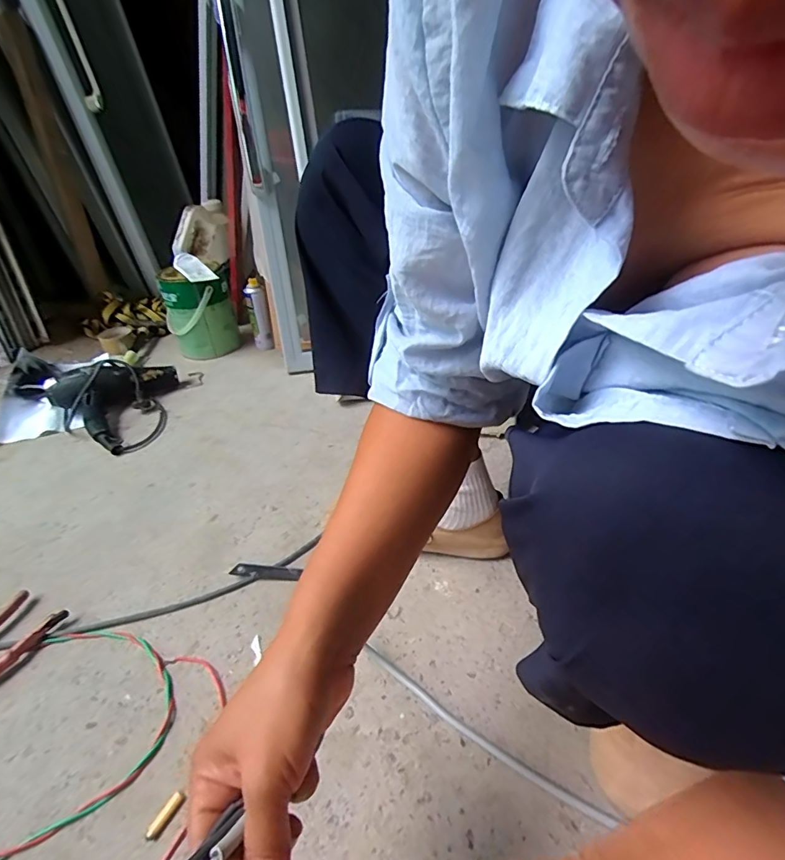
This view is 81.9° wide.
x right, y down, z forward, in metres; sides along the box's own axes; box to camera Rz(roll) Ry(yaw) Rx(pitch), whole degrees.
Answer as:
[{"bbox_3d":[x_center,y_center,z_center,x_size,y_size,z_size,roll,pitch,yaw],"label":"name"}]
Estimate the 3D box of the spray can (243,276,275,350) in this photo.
[{"bbox_3d":[-0.321,-0.273,1.093,0.050,0.166,0.042,-13,36,-13],"label":"spray can"}]

